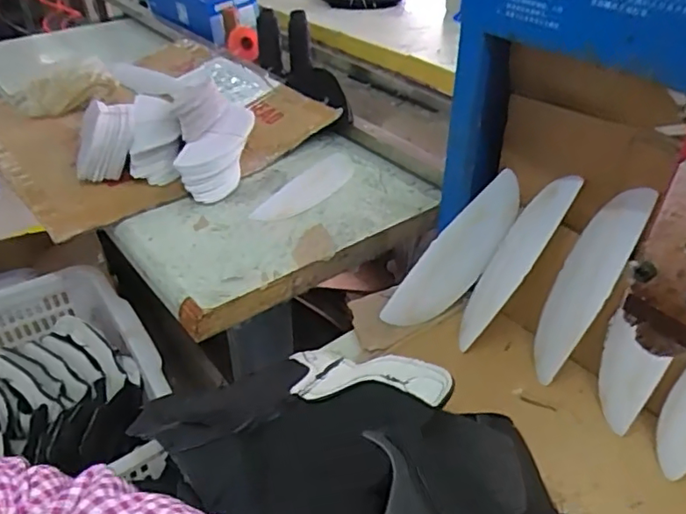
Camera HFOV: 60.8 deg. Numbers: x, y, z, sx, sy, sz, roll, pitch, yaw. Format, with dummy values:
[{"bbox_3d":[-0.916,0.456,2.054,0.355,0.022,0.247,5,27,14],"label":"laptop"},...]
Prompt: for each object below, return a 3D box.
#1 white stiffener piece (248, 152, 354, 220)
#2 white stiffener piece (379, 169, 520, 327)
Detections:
[{"bbox_3d":[-0.046,-0.099,0.847,0.073,0.011,0.201,24,52,33],"label":"white stiffener piece"},{"bbox_3d":[0.133,0.000,0.679,0.072,0.212,0.010,31,15,-16],"label":"white stiffener piece"}]

